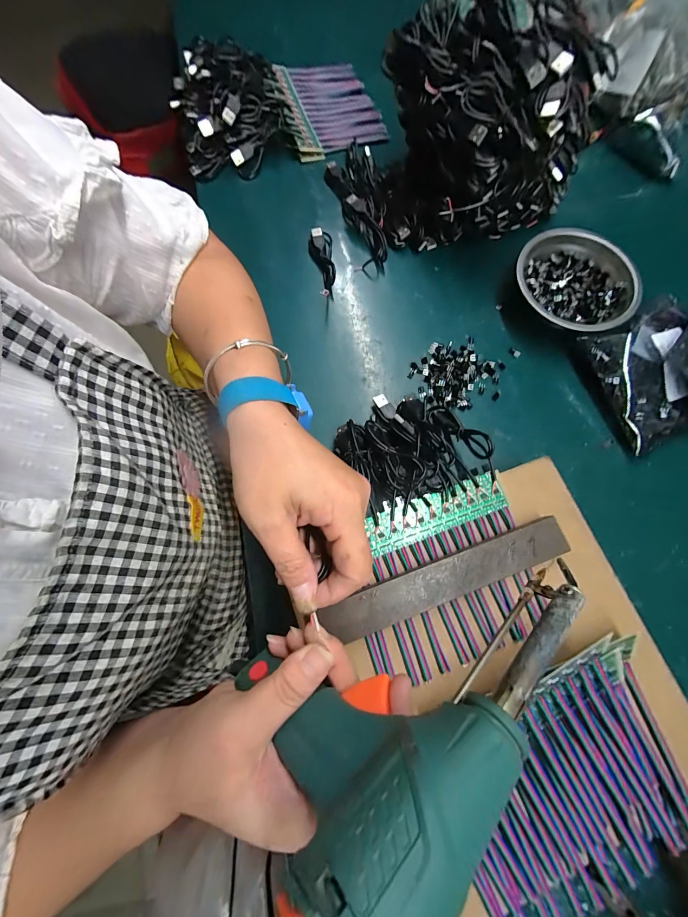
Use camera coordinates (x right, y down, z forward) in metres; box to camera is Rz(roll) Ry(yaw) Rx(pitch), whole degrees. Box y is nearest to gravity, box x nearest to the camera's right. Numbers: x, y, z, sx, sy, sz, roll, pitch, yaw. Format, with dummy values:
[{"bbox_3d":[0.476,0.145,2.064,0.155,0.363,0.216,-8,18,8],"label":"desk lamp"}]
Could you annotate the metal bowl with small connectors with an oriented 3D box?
[{"bbox_3d":[0.255,-0.192,0.359,0.140,0.038,0.122,-37,77,-8],"label":"metal bowl with small connectors"}]

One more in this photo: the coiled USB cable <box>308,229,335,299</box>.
[{"bbox_3d":[-0.025,-0.226,0.371,0.027,0.015,0.092,-5,75,0],"label":"coiled USB cable"}]

